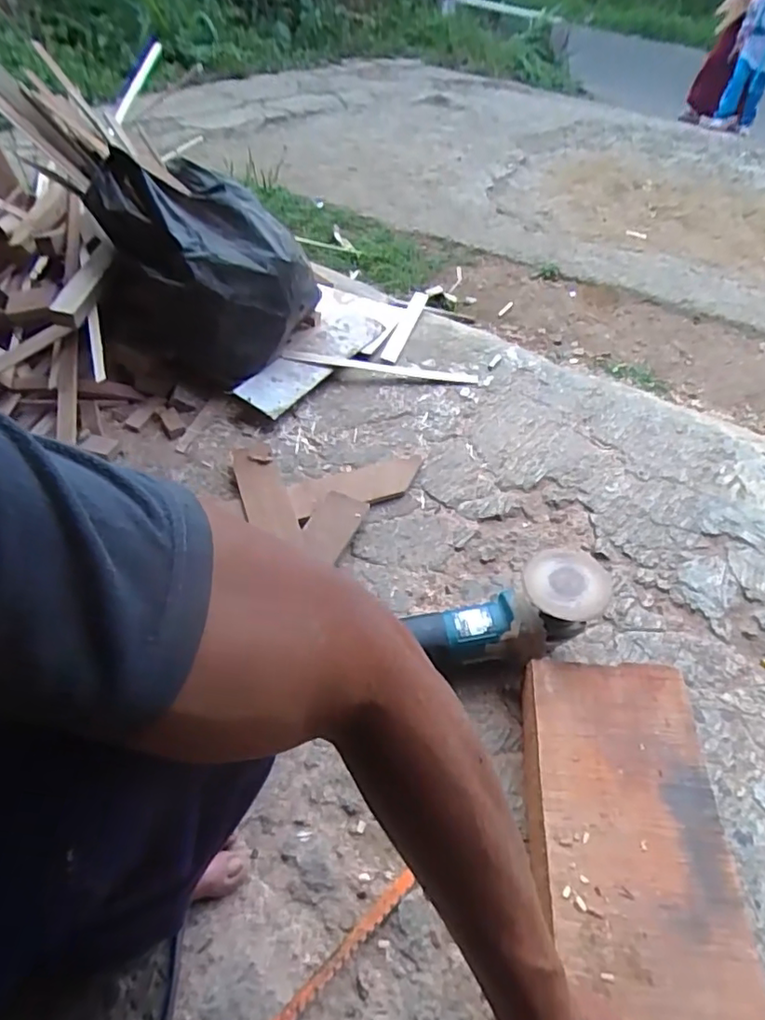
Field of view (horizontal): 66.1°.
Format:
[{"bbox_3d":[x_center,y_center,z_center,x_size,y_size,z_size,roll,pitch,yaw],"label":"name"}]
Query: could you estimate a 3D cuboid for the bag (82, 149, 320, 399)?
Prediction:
[{"bbox_3d":[-0.284,-0.376,0.935,0.281,0.271,0.245,13,50,13],"label":"bag"}]

